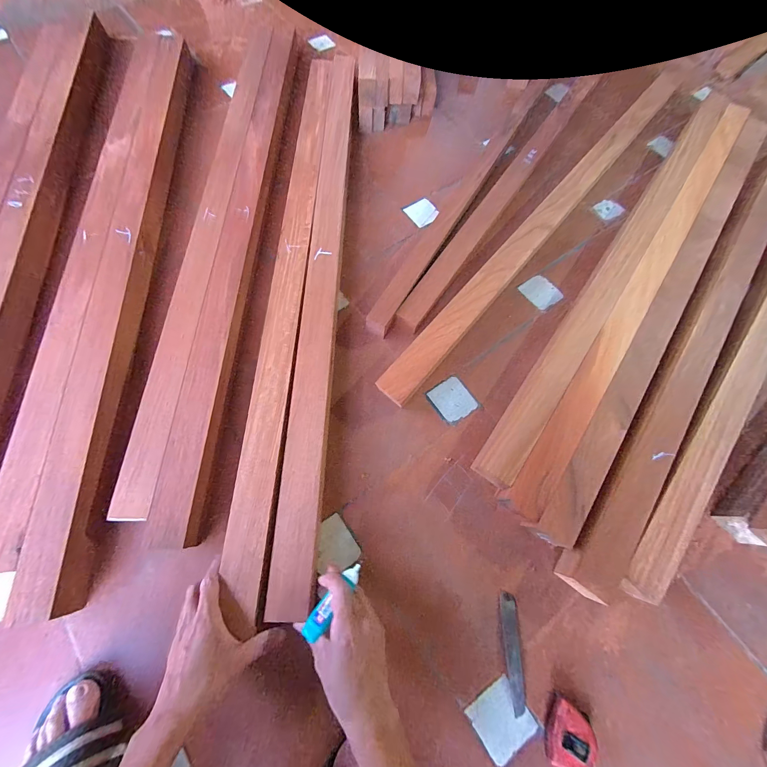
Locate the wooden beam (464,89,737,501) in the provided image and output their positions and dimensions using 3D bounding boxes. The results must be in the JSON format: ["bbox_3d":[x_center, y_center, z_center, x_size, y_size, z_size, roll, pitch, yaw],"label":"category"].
[{"bbox_3d":[0.492,-0.258,0.672,0.071,0.058,1.103,35,73,10],"label":"wooden beam"}]

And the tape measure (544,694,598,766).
[{"bbox_3d":[0.240,0.446,0.412,0.053,0.032,0.064,17,70,4],"label":"tape measure"}]

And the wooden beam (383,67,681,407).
[{"bbox_3d":[0.347,-0.343,0.692,0.066,0.059,1.048,39,73,11],"label":"wooden beam"}]

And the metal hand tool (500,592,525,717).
[{"bbox_3d":[0.181,0.372,0.451,0.022,0.004,0.138,1,70,-1],"label":"metal hand tool"}]

